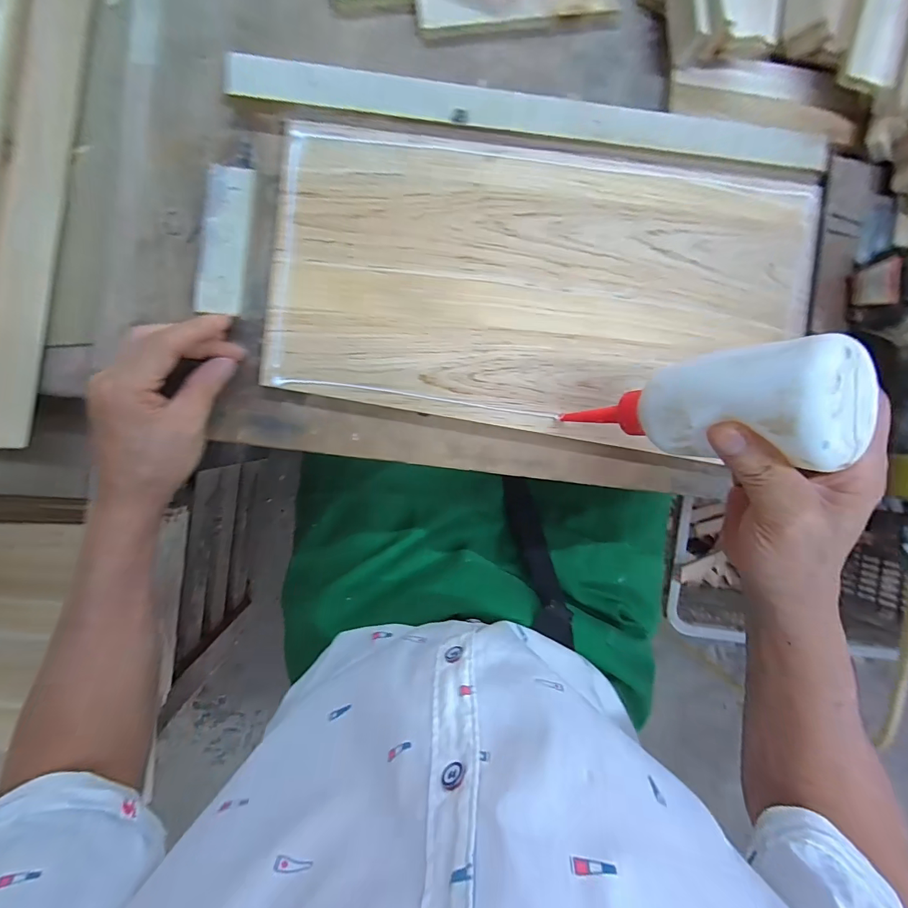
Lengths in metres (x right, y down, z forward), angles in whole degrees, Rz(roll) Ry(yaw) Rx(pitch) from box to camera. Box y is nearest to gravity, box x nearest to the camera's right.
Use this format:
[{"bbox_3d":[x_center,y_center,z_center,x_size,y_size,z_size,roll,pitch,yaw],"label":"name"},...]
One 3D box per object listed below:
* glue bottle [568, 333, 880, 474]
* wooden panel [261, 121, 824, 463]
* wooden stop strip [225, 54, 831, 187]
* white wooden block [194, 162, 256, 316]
[{"bbox_3d":[0.134,-0.021,0.255,0.050,0.163,0.055,-4,91,-27],"label":"glue bottle"},{"bbox_3d":[0.077,-0.125,0.338,0.417,0.014,0.217,4,90,-4],"label":"wooden panel"},{"bbox_3d":[0.073,-0.253,0.331,0.461,0.018,0.029,3,91,-4],"label":"wooden stop strip"},{"bbox_3d":[-0.164,-0.152,0.314,0.031,0.015,0.103,8,91,-5],"label":"white wooden block"}]

